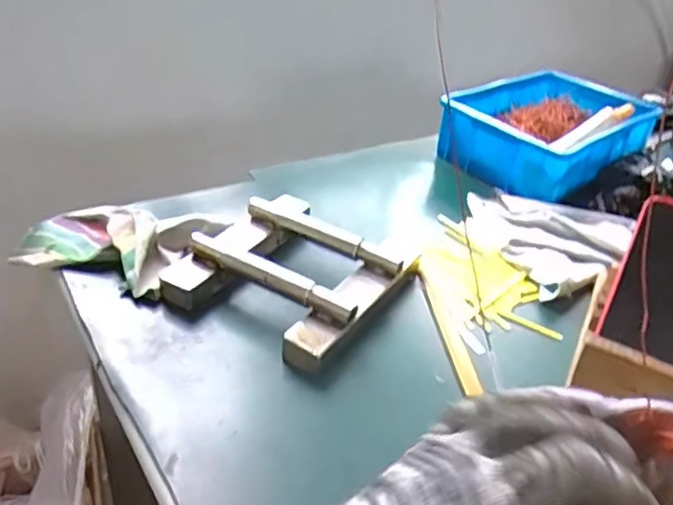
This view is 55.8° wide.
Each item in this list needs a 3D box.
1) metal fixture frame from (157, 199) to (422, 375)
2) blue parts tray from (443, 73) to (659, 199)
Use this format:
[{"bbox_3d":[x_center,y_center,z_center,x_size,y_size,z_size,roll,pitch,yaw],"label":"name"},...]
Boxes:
[{"bbox_3d":[-0.041,0.016,0.629,0.191,0.045,0.199,23,37,23],"label":"metal fixture frame"},{"bbox_3d":[0.308,-0.178,0.938,0.294,0.088,0.209,-25,45,-38],"label":"blue parts tray"}]

